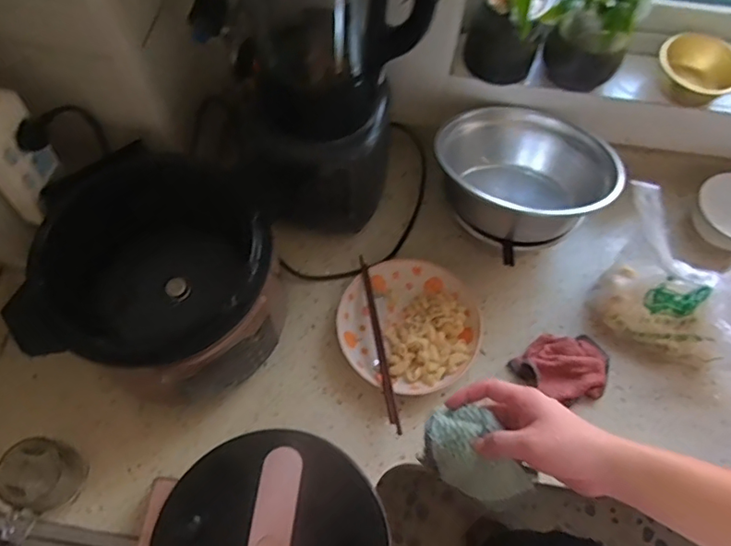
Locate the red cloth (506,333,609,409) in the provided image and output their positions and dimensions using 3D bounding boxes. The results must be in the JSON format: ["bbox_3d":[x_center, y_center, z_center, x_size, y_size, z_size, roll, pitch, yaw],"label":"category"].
[{"bbox_3d":[0.281,0.131,0.772,0.123,0.035,0.110,-34,69,-17],"label":"red cloth"}]

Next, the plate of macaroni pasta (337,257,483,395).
[{"bbox_3d":[0.062,0.072,0.790,0.195,0.033,0.193,1,63,-2],"label":"plate of macaroni pasta"}]

